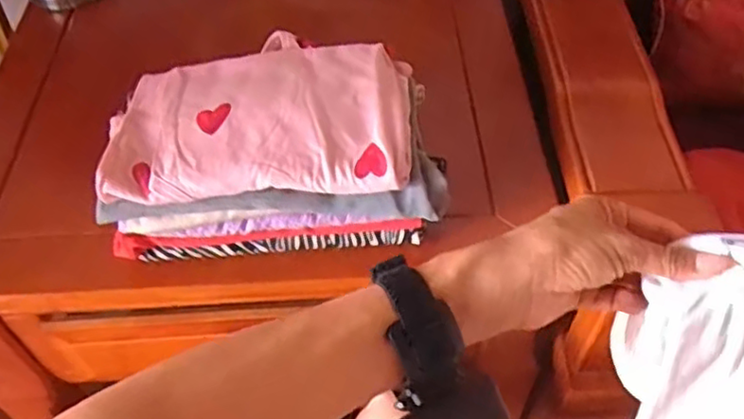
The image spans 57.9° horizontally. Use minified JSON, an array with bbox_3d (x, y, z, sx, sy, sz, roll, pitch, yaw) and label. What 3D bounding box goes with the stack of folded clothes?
[{"bbox_3d":[-0.091,-0.065,0.639,0.301,0.118,0.182,-2,51,0],"label":"stack of folded clothes"}]

